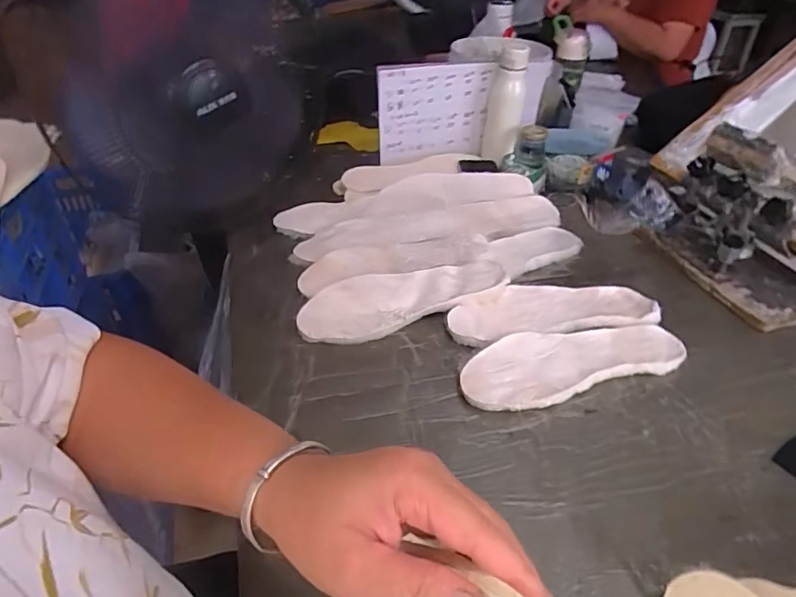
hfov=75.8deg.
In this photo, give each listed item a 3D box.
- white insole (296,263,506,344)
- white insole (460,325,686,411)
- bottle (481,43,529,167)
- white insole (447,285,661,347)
[{"bbox_3d":[0.003,-0.007,0.675,0.268,0.025,0.093,-14,42,-18],"label":"white insole"},{"bbox_3d":[0.208,0.073,0.614,0.282,0.014,0.096,-10,43,-15],"label":"white insole"},{"bbox_3d":[0.199,-0.358,0.952,0.062,0.198,0.057,4,39,4],"label":"bottle"},{"bbox_3d":[0.205,0.017,0.688,0.276,0.026,0.093,-6,40,-9],"label":"white insole"}]

